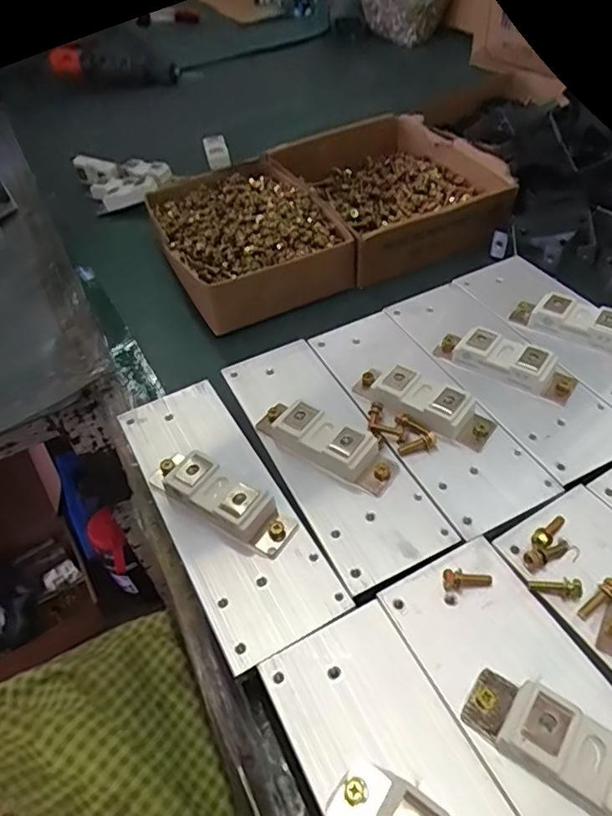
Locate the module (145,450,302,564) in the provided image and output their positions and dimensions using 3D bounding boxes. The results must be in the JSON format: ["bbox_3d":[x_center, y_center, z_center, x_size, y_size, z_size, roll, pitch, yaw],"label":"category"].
[{"bbox_3d":[-0.048,0.049,0.308,0.092,0.019,0.027,24,54,25],"label":"module"}]

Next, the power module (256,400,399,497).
[{"bbox_3d":[0.010,0.019,0.329,0.091,0.018,0.029,25,54,26],"label":"power module"}]

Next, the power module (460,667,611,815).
[{"bbox_3d":[0.106,0.135,0.212,0.090,0.018,0.029,27,55,27],"label":"power module"}]

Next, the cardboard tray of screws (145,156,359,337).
[{"bbox_3d":[-0.065,-0.168,0.548,0.158,0.051,0.210,-22,49,-14],"label":"cardboard tray of screws"}]

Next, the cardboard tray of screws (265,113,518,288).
[{"bbox_3d":[0.080,-0.231,0.583,0.172,0.056,0.229,-22,48,-14],"label":"cardboard tray of screws"}]

